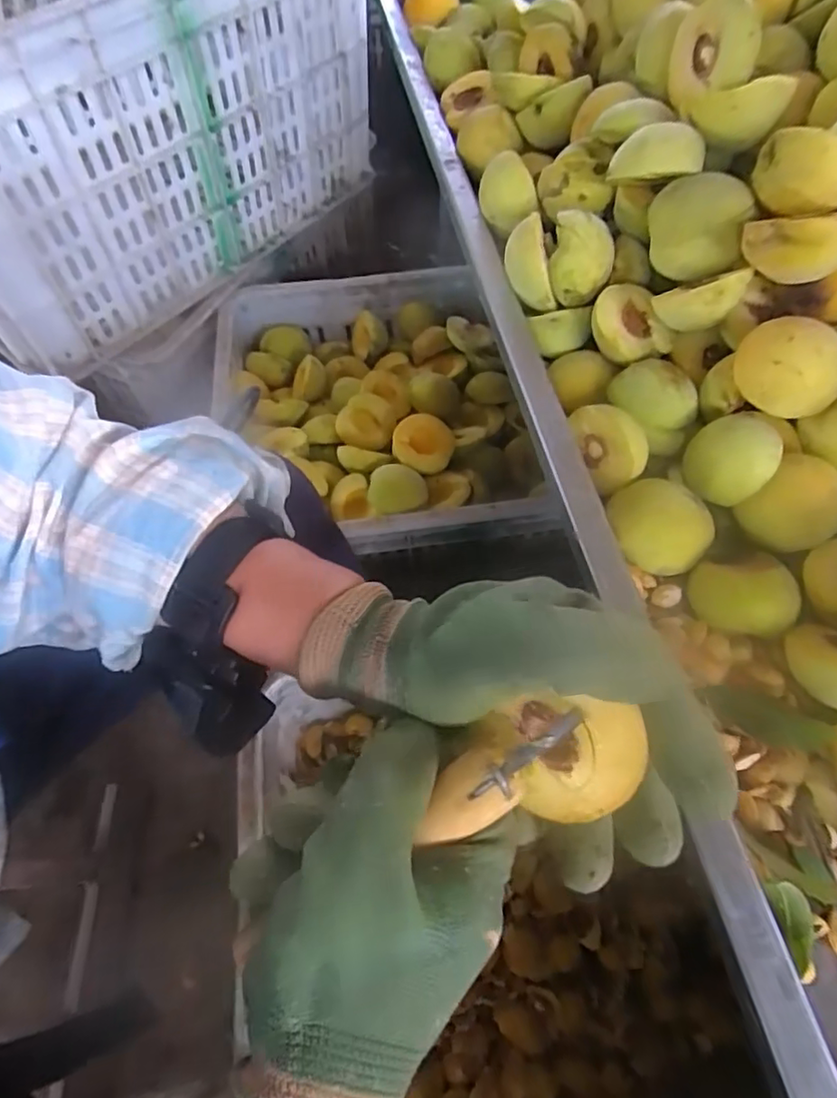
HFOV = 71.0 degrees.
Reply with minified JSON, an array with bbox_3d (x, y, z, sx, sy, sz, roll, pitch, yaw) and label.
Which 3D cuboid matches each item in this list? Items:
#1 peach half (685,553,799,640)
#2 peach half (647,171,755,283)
[{"bbox_3d":[0.181,0.025,0.324,0.050,0.023,0.043,-4,62,-1],"label":"peach half"},{"bbox_3d":[0.174,-0.200,0.364,0.057,0.057,0.032,1,25,37],"label":"peach half"}]

